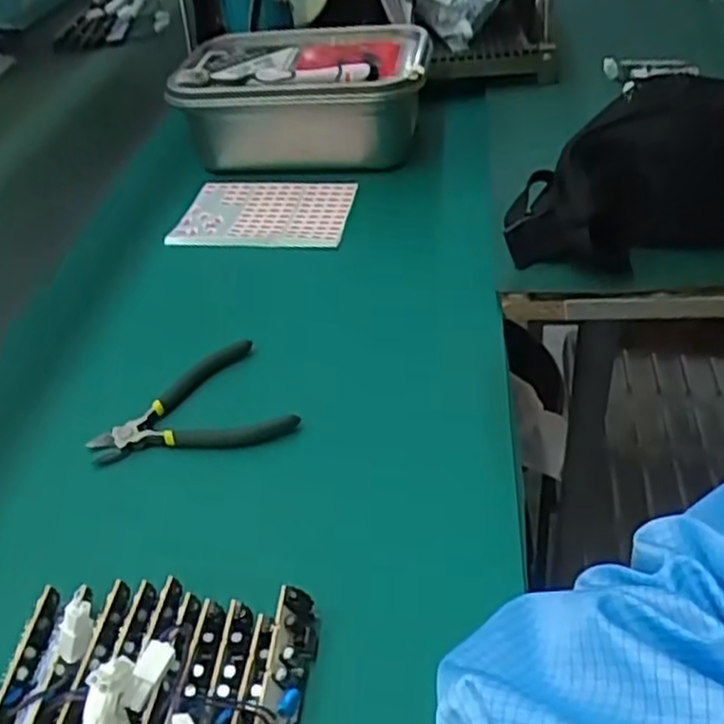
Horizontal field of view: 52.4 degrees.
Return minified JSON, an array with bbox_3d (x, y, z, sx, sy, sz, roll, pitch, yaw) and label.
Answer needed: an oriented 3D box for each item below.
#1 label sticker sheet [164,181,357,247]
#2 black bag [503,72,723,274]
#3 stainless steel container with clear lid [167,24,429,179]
[{"bbox_3d":[-0.085,-0.137,0.669,0.156,0.010,0.117,5,44,18],"label":"label sticker sheet"},{"bbox_3d":[0.256,-0.129,0.509,0.302,0.102,0.080,3,42,13],"label":"black bag"},{"bbox_3d":[-0.054,-0.249,0.715,0.232,0.097,0.140,2,41,12],"label":"stainless steel container with clear lid"}]

